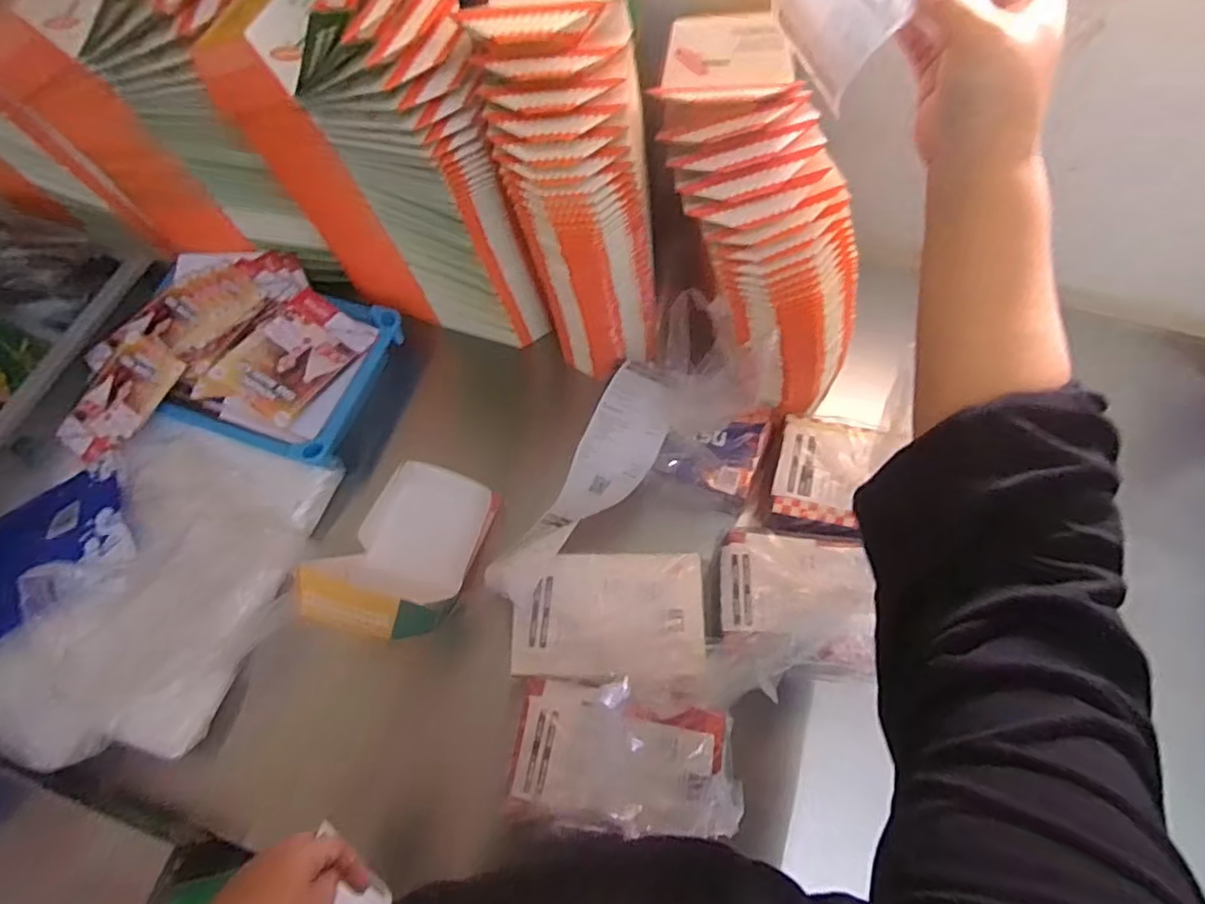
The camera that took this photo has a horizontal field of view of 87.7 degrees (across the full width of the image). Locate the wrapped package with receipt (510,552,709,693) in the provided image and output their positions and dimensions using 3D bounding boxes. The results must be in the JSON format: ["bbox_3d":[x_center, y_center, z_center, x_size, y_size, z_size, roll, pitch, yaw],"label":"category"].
[{"bbox_3d":[0.005,0.150,0.570,0.171,0.020,0.120,0,66,3],"label":"wrapped package with receipt"}]

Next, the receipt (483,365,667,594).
[{"bbox_3d":[-0.010,0.028,0.633,0.081,0.066,0.274,31,71,15],"label":"receipt"}]

